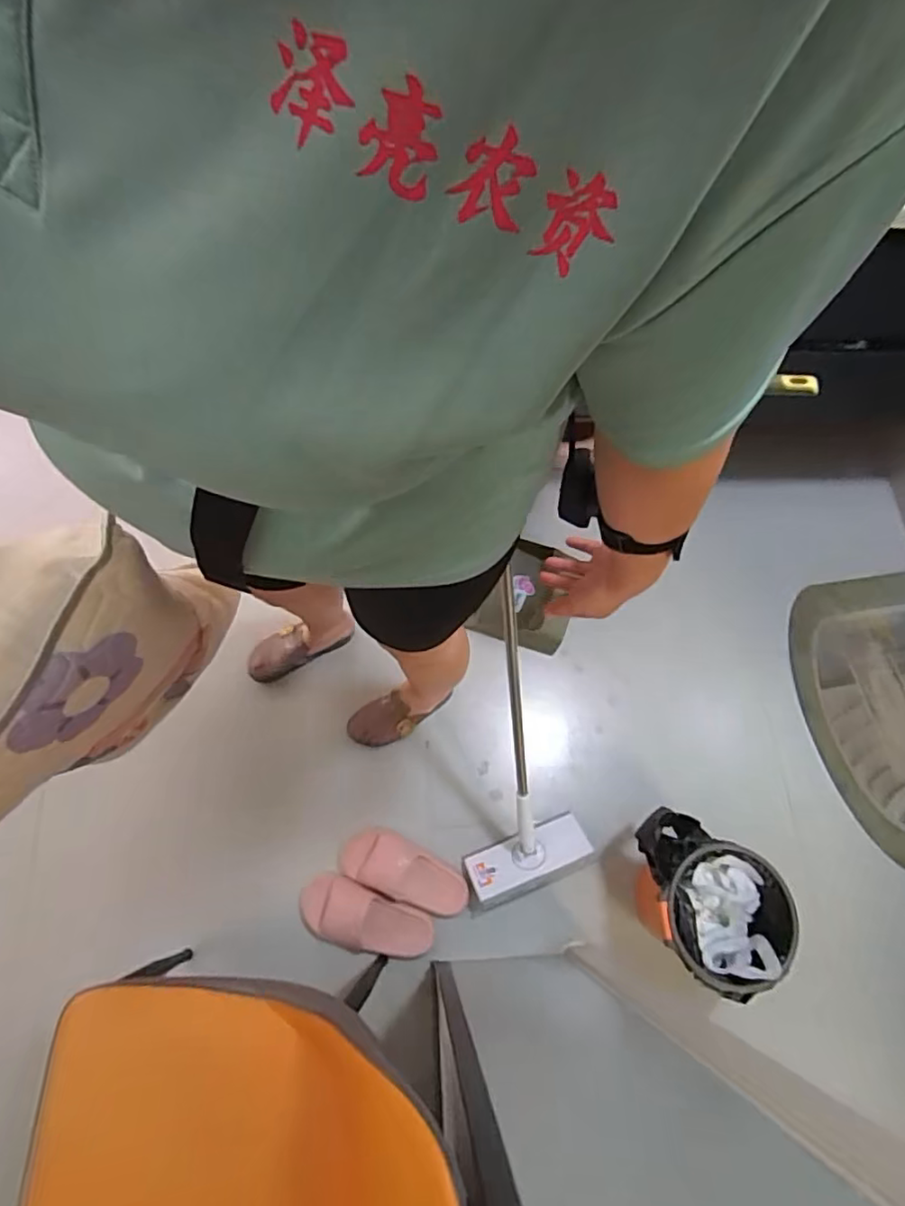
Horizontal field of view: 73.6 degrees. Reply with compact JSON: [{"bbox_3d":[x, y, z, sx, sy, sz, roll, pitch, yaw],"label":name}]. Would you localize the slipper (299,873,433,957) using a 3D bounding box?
[{"bbox_3d":[-0.170,0.609,1.158,0.260,0.061,0.109,21,69,5],"label":"slipper"}]

